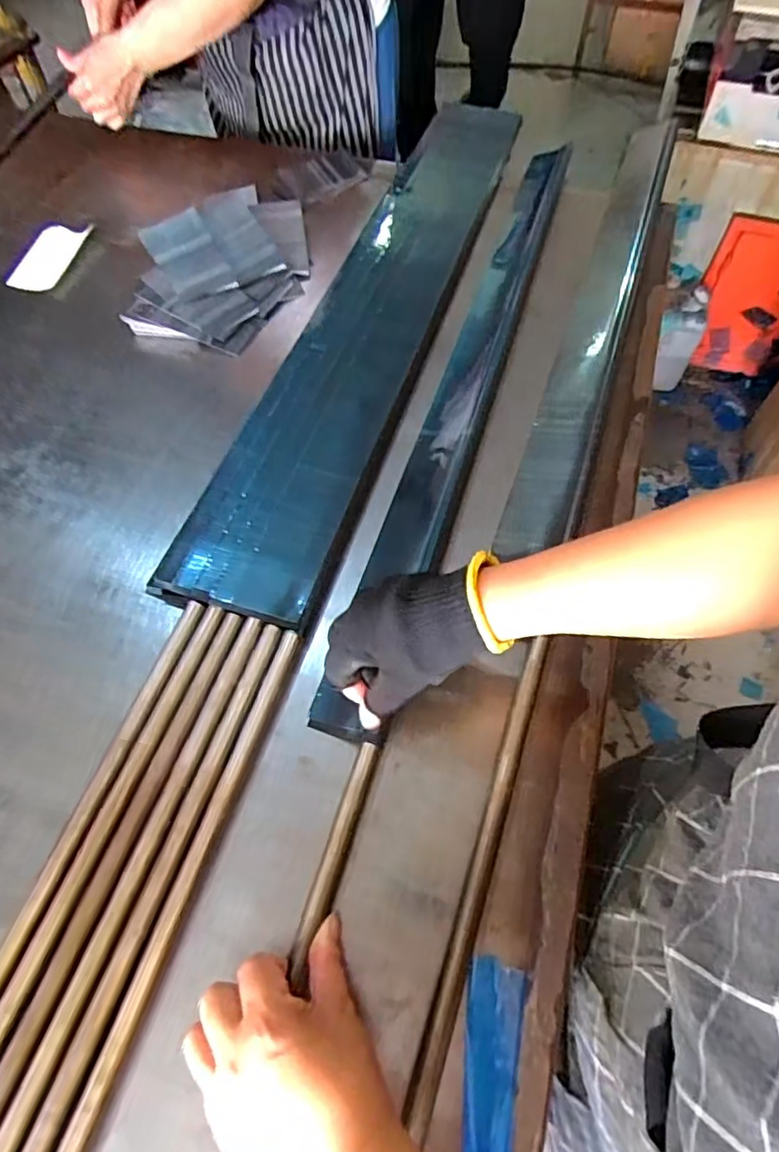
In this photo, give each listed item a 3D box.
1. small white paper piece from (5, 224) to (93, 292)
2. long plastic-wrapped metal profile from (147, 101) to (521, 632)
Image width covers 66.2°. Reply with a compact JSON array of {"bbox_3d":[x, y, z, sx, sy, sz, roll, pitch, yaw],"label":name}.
[{"bbox_3d":[-0.440,-0.411,0.770,0.065,0.008,0.114,14,68,3],"label":"small white paper piece"},{"bbox_3d":[-0.011,-0.339,0.705,0.178,0.027,0.853,13,61,9],"label":"long plastic-wrapped metal profile"}]

